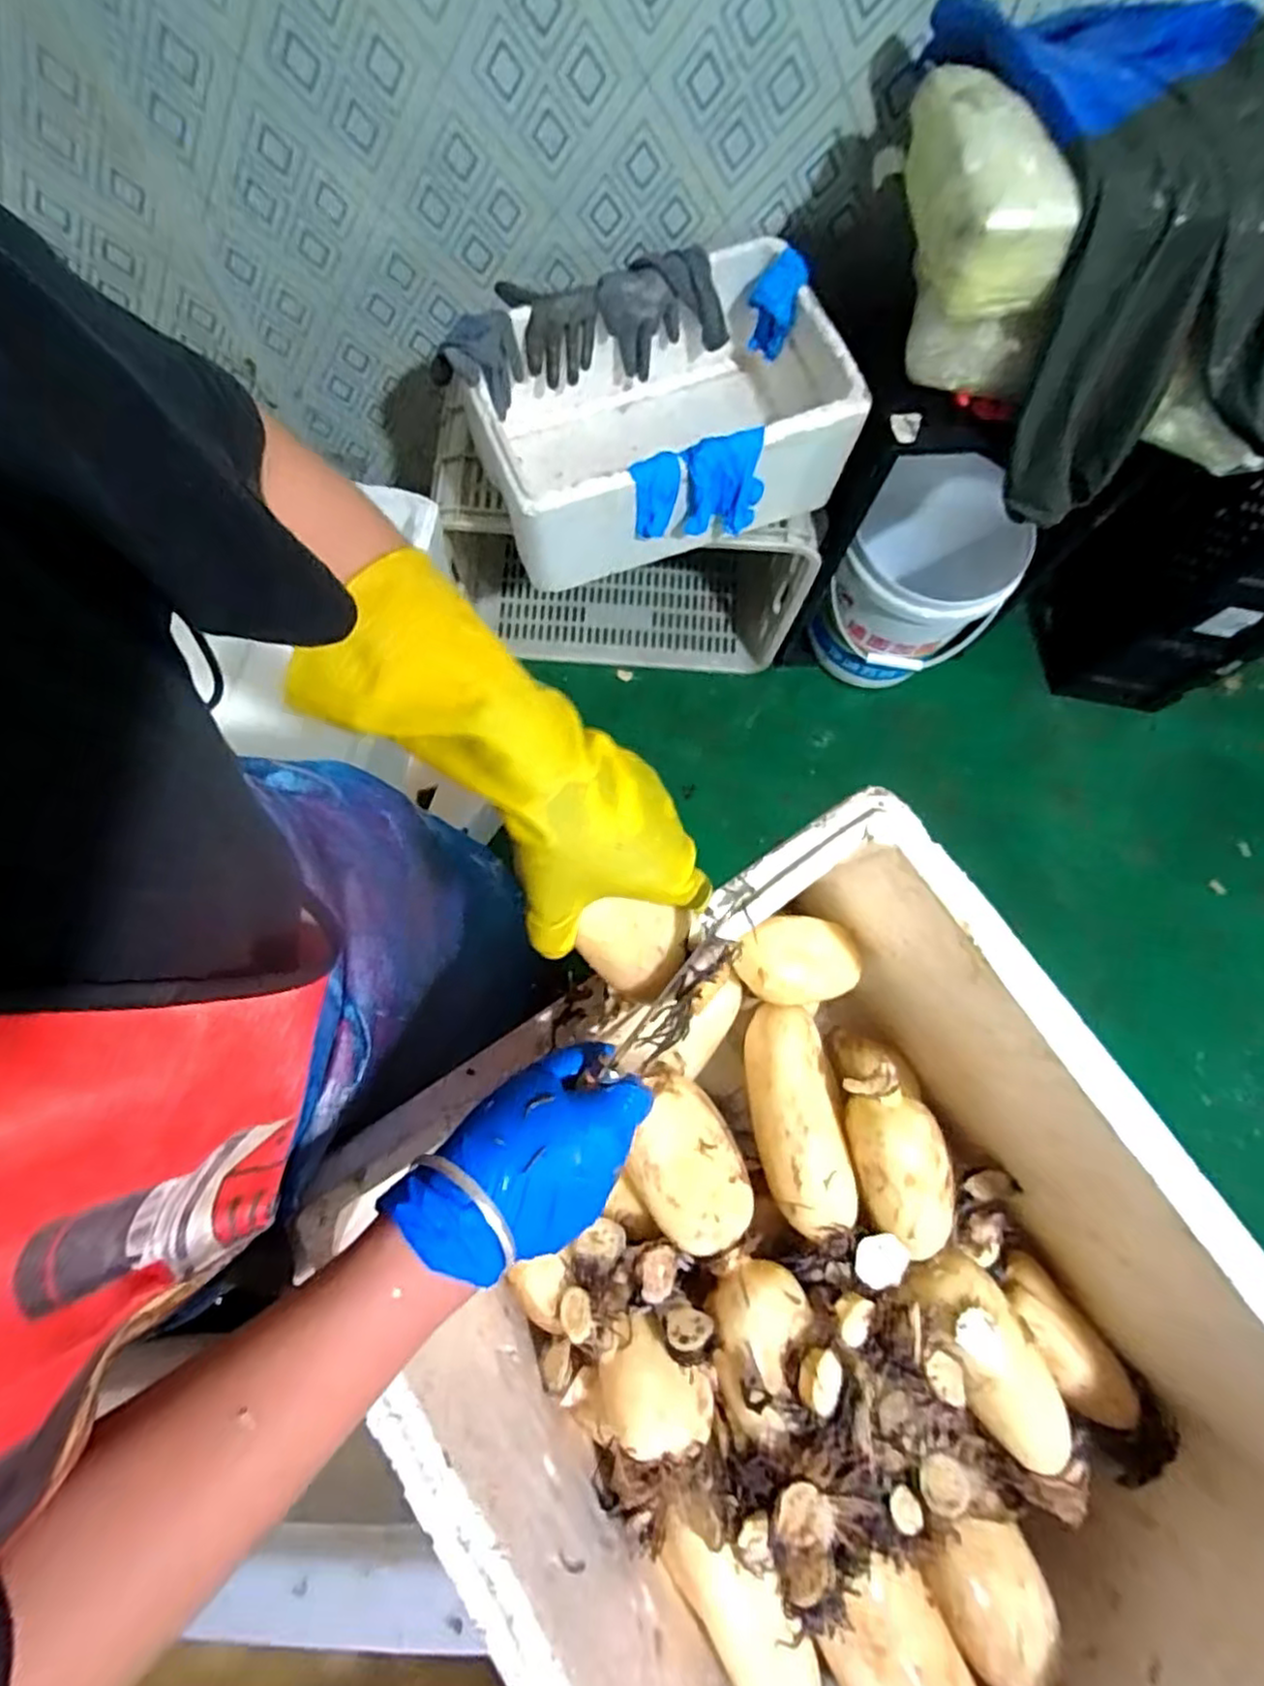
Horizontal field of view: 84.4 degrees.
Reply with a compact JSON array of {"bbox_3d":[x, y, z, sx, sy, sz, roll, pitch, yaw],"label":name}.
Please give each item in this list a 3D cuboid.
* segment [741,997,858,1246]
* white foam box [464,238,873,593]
[{"bbox_3d":[0.126,0.213,0.541,0.067,0.052,0.168,-8,78,-3],"label":"segment"},{"bbox_3d":[0.031,-0.558,0.943,0.464,0.173,0.310,-26,79,-7],"label":"white foam box"}]

